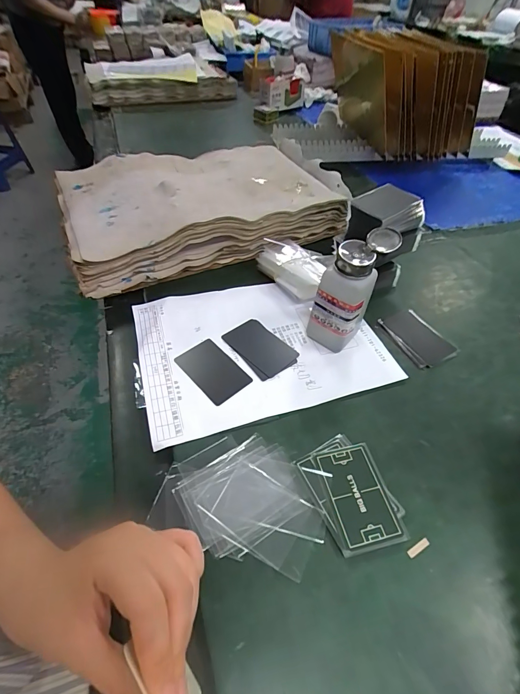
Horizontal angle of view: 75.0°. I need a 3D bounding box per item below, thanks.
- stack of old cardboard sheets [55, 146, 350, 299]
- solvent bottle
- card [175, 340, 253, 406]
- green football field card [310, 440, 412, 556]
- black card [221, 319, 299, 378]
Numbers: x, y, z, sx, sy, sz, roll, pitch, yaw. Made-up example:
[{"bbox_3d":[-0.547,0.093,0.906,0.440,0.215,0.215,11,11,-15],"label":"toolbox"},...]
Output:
[{"bbox_3d":[-0.096,-0.243,0.580,0.431,0.088,0.263,-18,53,-18],"label":"stack of old cardboard sheets"},{"bbox_3d":[0.103,-0.063,0.397,0.052,0.139,0.067,33,55,22],"label":"solvent bottle"},{"bbox_3d":[-0.055,0.027,0.397,0.052,0.004,0.084,-33,59,-27],"label":"card"},{"bbox_3d":[0.088,0.135,0.309,0.059,0.006,0.087,-9,51,-11],"label":"green football field card"},{"bbox_3d":[0.001,-0.002,0.427,0.054,0.004,0.088,-35,60,-28],"label":"black card"}]

